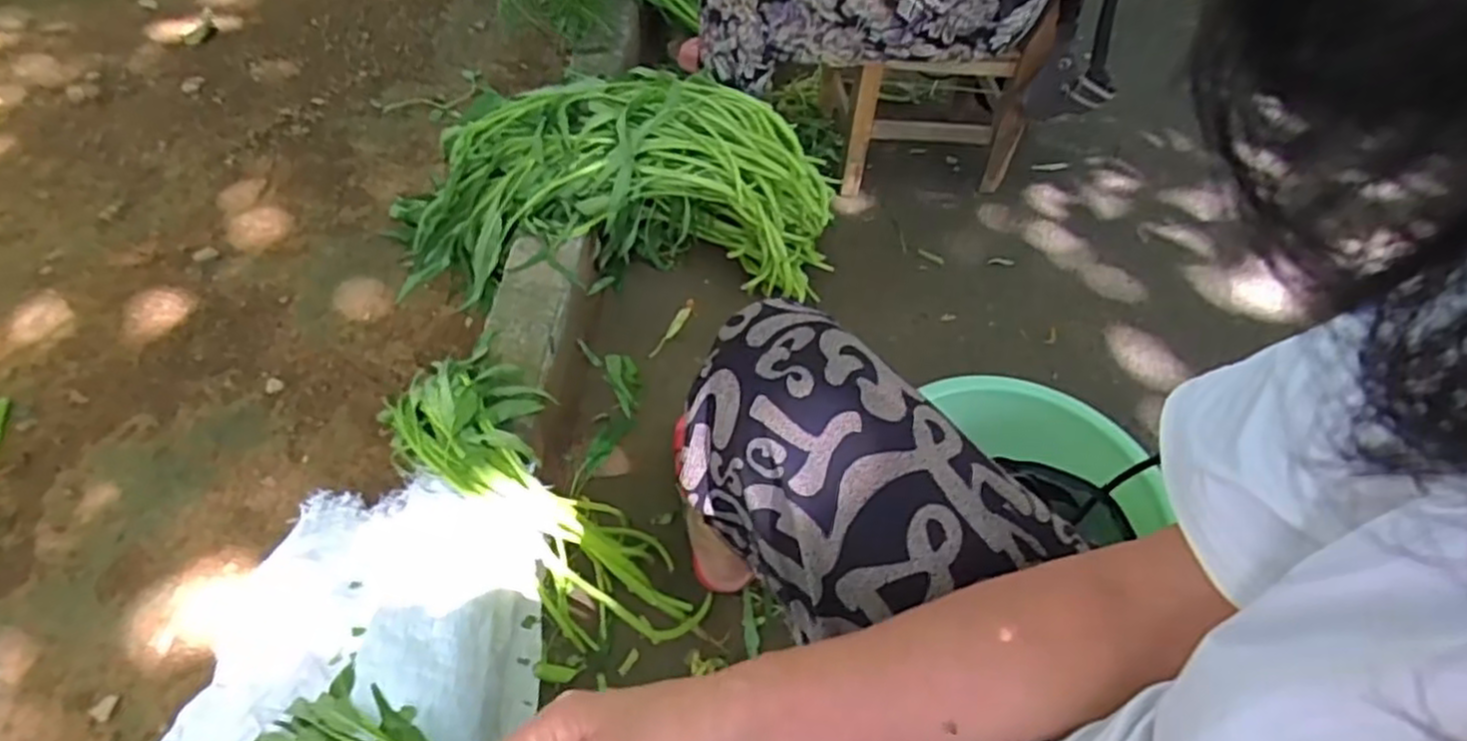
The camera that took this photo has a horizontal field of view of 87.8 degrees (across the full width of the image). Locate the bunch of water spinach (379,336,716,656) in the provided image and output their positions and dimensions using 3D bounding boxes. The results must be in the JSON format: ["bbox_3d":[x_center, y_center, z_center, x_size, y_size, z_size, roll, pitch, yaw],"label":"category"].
[{"bbox_3d":[-0.197,0.145,0.833,0.403,0.103,0.164,48,55,-1],"label":"bunch of water spinach"}]

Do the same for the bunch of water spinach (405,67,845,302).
[{"bbox_3d":[-0.171,-0.257,1.113,0.655,0.239,0.248,-3,49,-8],"label":"bunch of water spinach"}]

